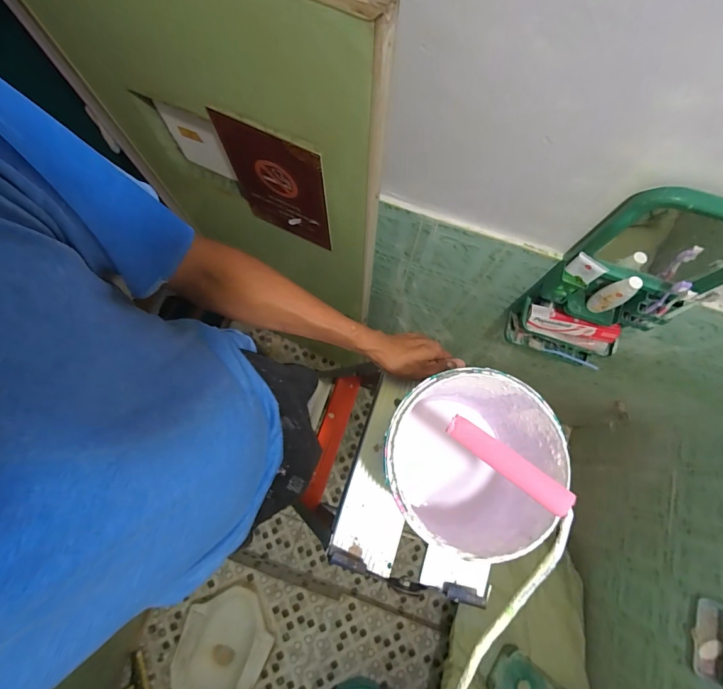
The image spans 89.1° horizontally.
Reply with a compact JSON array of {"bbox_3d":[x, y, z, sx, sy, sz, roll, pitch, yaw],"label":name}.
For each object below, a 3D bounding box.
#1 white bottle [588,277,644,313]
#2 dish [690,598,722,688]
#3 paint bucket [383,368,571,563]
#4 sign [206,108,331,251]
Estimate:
[{"bbox_3d":[0.536,-0.104,0.783,0.033,0.131,0.043,-23,77,-6],"label":"white bottle"},{"bbox_3d":[1.064,0.897,1.103,0.060,0.103,0.218,12,76,2],"label":"dish"},{"bbox_3d":[0.106,0.123,0.412,0.163,0.164,0.165,0,75,-1],"label":"paint bucket"},{"bbox_3d":[-0.169,-0.309,0.737,0.218,0.296,0.010,26,76,6],"label":"sign"}]

